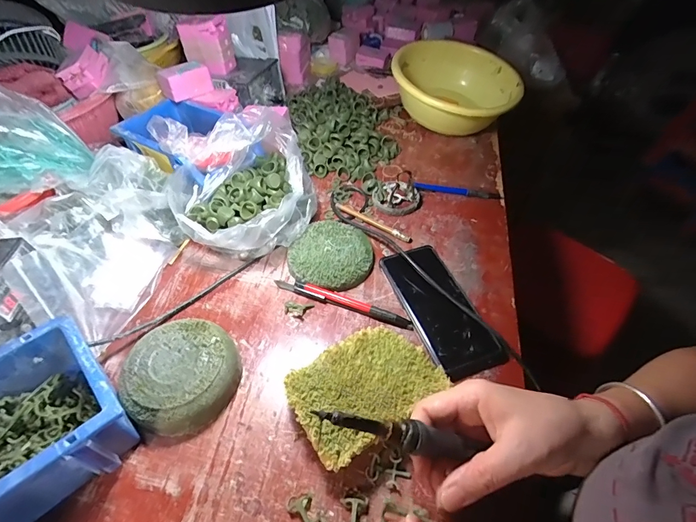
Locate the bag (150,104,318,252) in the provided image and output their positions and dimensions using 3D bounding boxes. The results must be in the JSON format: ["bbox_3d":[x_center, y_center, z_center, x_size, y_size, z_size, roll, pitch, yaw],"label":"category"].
[{"bbox_3d":[-0.143,-0.104,0.493,0.187,0.105,0.221,-13,51,-12],"label":"bag"}]

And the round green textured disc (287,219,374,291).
[{"bbox_3d":[-0.020,-0.009,0.467,0.099,0.026,0.098,1,49,-1],"label":"round green textured disc"}]

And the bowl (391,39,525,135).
[{"bbox_3d":[0.190,-0.298,0.670,0.214,0.110,0.202,10,50,7],"label":"bowl"}]

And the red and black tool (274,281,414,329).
[{"bbox_3d":[-0.006,0.044,0.435,0.166,0.015,0.019,16,51,12],"label":"red and black tool"}]

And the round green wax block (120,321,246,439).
[{"bbox_3d":[-0.157,0.108,0.358,0.100,0.037,0.100,1,49,-1],"label":"round green wax block"}]

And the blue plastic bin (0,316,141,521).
[{"bbox_3d":[-0.267,0.146,0.292,0.164,0.079,0.122,-36,59,-28],"label":"blue plastic bin"}]

